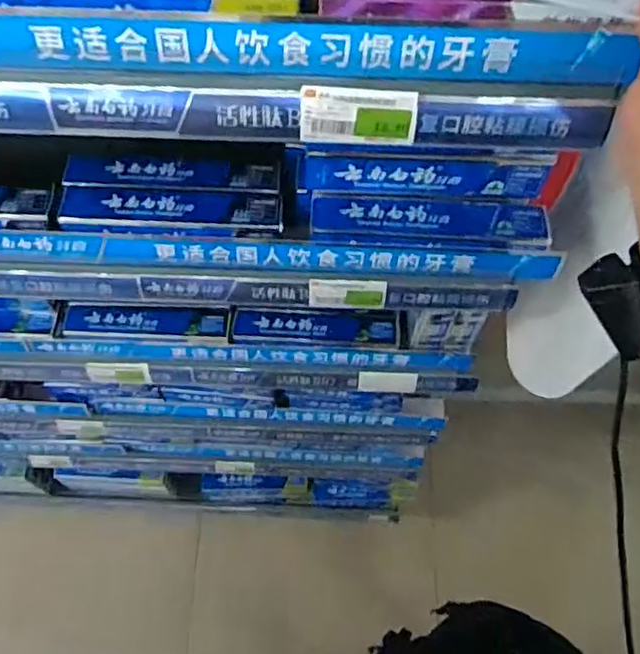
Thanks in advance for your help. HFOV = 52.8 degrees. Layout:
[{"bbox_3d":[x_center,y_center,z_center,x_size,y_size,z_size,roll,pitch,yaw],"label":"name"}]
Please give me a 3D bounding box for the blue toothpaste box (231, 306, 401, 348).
[{"bbox_3d":[-0.003,-0.003,0.835,0.212,0.034,0.041,3,63,0],"label":"blue toothpaste box"}]

